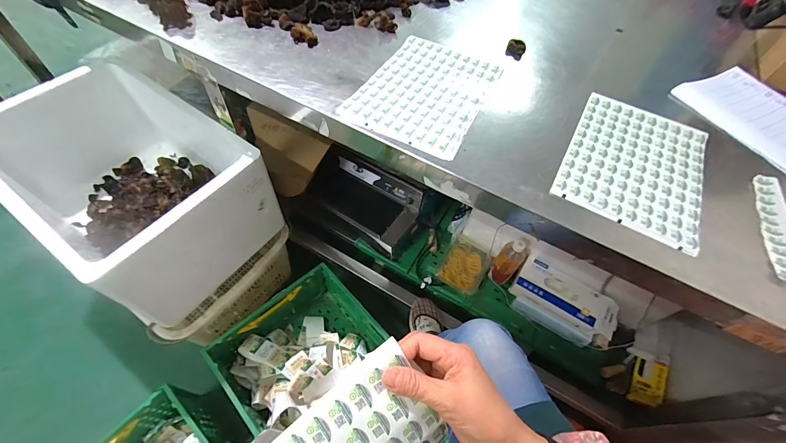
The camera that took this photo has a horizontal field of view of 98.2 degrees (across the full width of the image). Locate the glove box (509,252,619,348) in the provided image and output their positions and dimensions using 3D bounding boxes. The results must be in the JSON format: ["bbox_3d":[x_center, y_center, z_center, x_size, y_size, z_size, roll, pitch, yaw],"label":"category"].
[{"bbox_3d":[0.483,0.230,0.959,0.285,0.097,0.130,31,58,15],"label":"glove box"}]

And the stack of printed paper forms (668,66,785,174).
[{"bbox_3d":[0.700,-0.181,0.627,0.199,0.026,0.302,-16,58,-15],"label":"stack of printed paper forms"}]

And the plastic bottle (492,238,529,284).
[{"bbox_3d":[0.339,0.113,0.993,0.069,0.161,0.082,40,61,20],"label":"plastic bottle"}]

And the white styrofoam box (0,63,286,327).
[{"bbox_3d":[-0.659,-0.089,0.872,0.585,0.303,0.388,31,58,15],"label":"white styrofoam box"}]

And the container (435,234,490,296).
[{"bbox_3d":[0.224,0.138,1.061,0.128,0.036,0.166,31,58,15],"label":"container"}]

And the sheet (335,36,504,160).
[{"bbox_3d":[0.061,-0.241,0.617,0.208,0.011,0.274,25,57,13],"label":"sheet"}]

